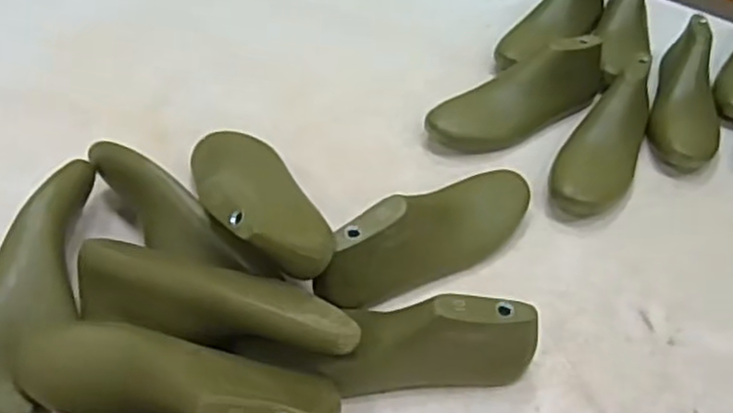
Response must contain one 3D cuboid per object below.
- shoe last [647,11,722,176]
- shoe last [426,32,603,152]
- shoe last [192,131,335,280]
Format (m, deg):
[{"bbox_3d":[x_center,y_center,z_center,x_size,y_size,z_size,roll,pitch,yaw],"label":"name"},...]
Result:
[{"bbox_3d":[0.425,-0.150,0.899,0.090,0.080,0.243,19,49,13],"label":"shoe last"},{"bbox_3d":[0.194,-0.137,0.871,0.263,0.082,0.077,-18,51,-19],"label":"shoe last"},{"bbox_3d":[-0.120,-0.014,0.686,0.093,0.076,0.253,-19,33,-20],"label":"shoe last"}]

